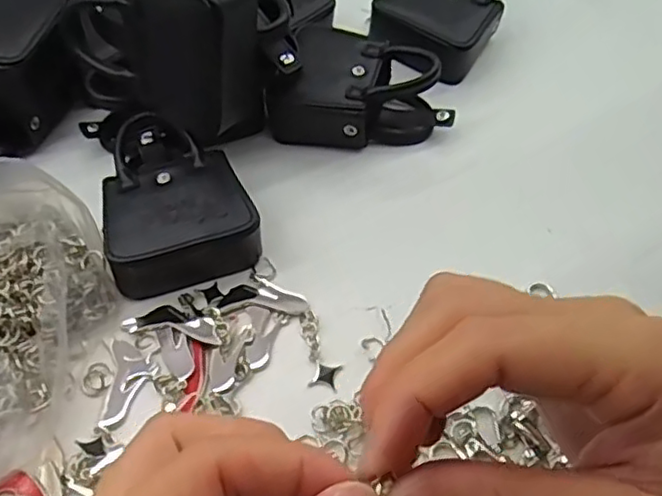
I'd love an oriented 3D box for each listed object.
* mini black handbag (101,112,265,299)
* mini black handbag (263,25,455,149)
[{"bbox_3d":[-0.085,-0.030,0.352,0.075,0.034,0.094,-14,57,-11],"label":"mini black handbag"},{"bbox_3d":[0.021,-0.095,0.400,0.107,0.037,0.076,18,57,11],"label":"mini black handbag"}]

